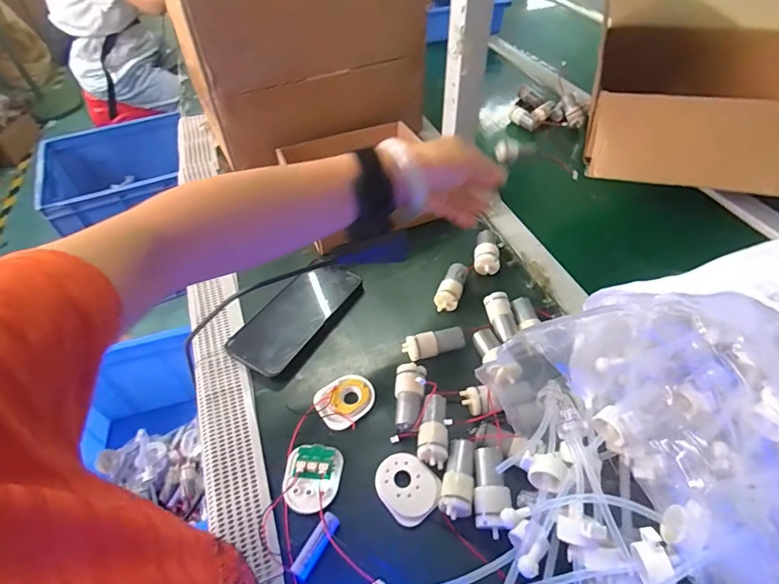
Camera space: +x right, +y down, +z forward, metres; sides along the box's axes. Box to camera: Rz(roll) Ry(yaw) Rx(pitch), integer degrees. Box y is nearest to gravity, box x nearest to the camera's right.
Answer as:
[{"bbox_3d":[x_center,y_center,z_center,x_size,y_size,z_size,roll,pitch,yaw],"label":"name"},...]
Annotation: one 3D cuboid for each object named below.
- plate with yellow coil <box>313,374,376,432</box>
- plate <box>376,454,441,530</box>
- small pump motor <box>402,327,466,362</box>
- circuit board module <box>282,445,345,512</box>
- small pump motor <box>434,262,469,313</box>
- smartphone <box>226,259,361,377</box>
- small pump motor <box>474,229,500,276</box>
[{"bbox_3d":[-0.045,0.109,0.442,0.058,0.011,0.048,-32,54,-24],"label":"plate with yellow coil"},{"bbox_3d":[0.015,0.171,0.385,0.048,0.010,0.055,-35,56,-27],"label":"plate"},{"bbox_3d":[0.048,0.056,0.471,0.066,0.020,0.021,-13,49,-10],"label":"small pump motor"},{"bbox_3d":[-0.068,0.165,0.392,0.048,0.011,0.056,2,48,4],"label":"circuit board module"},{"bbox_3d":[0.076,-0.004,0.527,0.026,0.024,0.063,19,51,18],"label":"small pump motor"},{"bbox_3d":[-0.104,0.022,0.504,0.071,0.011,0.160,29,56,20],"label":"smartphone"},{"bbox_3d":[0.126,-0.053,0.564,0.032,0.028,0.065,9,49,10],"label":"small pump motor"}]

